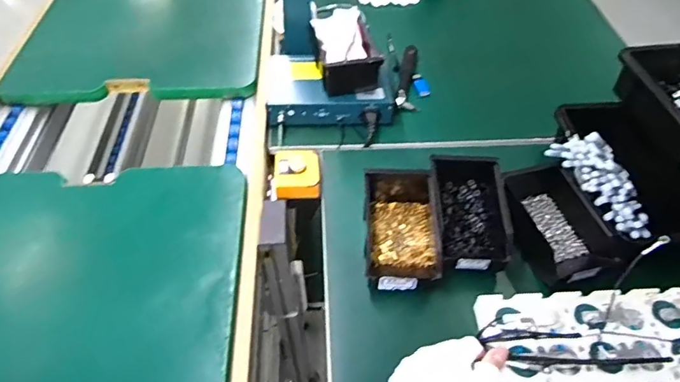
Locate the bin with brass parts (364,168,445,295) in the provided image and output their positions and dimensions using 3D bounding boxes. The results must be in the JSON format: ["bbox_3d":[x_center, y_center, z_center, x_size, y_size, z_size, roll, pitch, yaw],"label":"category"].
[{"bbox_3d":[0.086,0.053,0.729,0.103,0.082,0.202,0,49,-1],"label":"bin with brass parts"}]

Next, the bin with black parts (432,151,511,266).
[{"bbox_3d":[0.196,0.028,0.737,0.104,0.070,0.186,1,49,0],"label":"bin with black parts"}]

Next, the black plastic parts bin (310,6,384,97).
[{"bbox_3d":[0.004,-0.263,0.904,0.107,0.078,0.157,-11,50,-11],"label":"black plastic parts bin"}]

